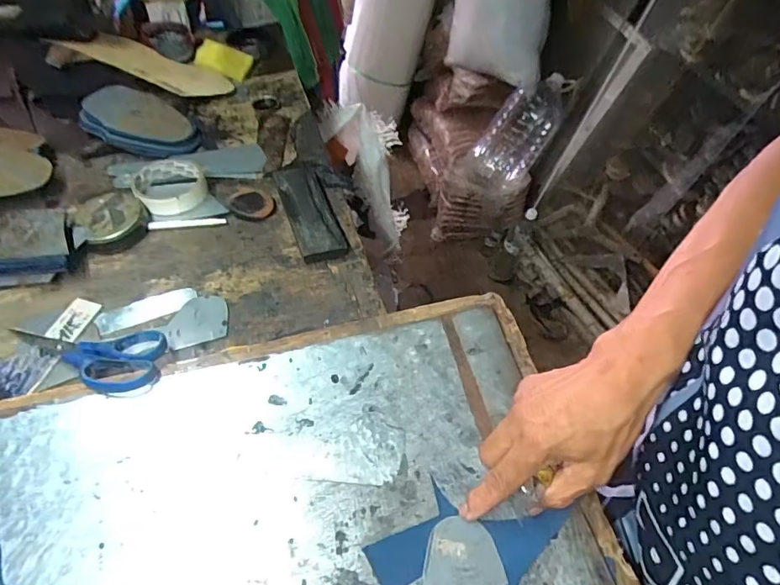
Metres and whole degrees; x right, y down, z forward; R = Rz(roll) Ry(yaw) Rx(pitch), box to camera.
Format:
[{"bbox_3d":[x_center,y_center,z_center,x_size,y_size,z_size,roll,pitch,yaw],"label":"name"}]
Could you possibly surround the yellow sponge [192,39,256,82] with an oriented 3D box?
[{"bbox_3d":[-0.277,-0.389,0.816,0.083,0.016,0.046,22,93,-17],"label":"yellow sponge"}]

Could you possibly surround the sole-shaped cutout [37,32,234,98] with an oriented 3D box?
[{"bbox_3d":[-0.372,-0.351,0.752,0.237,0.013,0.097,13,49,-17],"label":"sole-shaped cutout"}]

